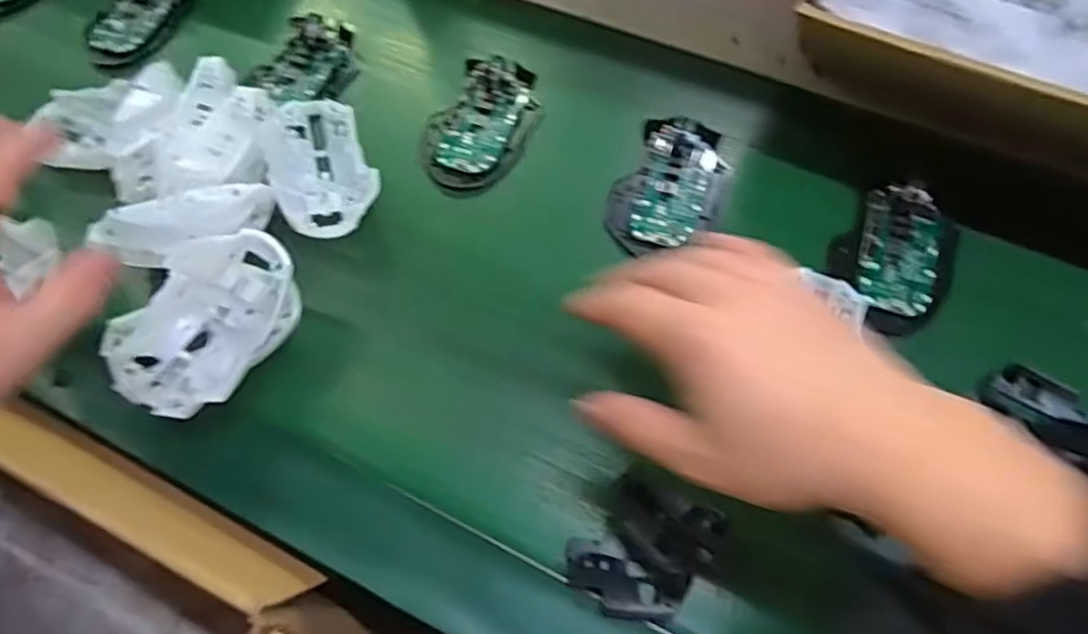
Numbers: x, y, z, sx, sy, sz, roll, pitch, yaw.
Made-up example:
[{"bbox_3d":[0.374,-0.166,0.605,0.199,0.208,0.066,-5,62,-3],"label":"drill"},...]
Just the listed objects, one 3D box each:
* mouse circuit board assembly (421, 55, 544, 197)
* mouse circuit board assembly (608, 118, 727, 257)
[{"bbox_3d":[-0.048,-0.145,0.513,0.074,0.027,0.116,19,67,11],"label":"mouse circuit board assembly"},{"bbox_3d":[0.089,-0.093,0.484,0.071,0.023,0.115,19,67,11],"label":"mouse circuit board assembly"}]

